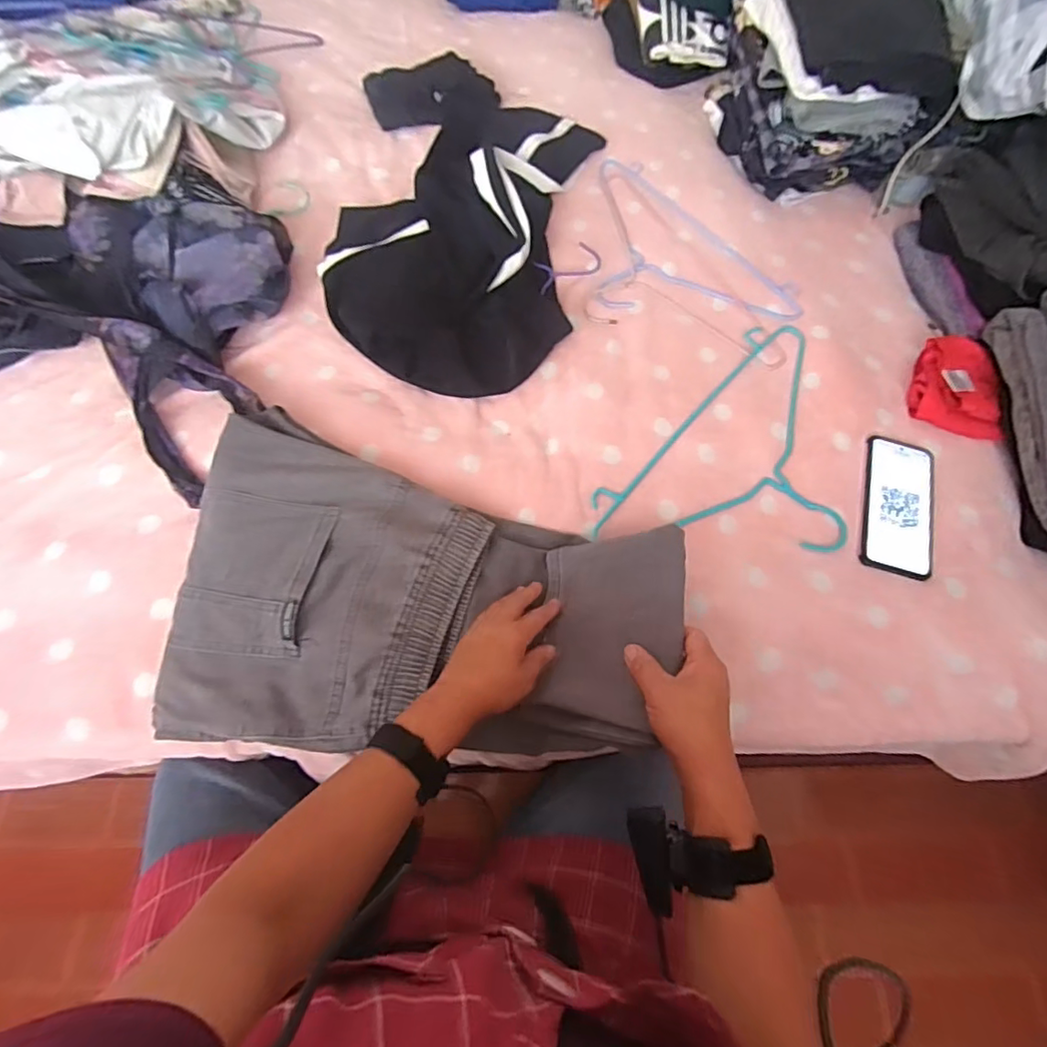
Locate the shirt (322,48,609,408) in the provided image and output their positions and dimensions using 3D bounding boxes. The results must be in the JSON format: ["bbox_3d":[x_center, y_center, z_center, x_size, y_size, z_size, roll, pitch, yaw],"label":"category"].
[{"bbox_3d":[-0.081,-0.476,0.787,0.352,0.072,0.661,4,67,-1],"label":"shirt"}]

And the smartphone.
[{"bbox_3d":[0.431,-0.022,0.636,0.081,0.012,0.162,15,68,4],"label":"smartphone"}]

